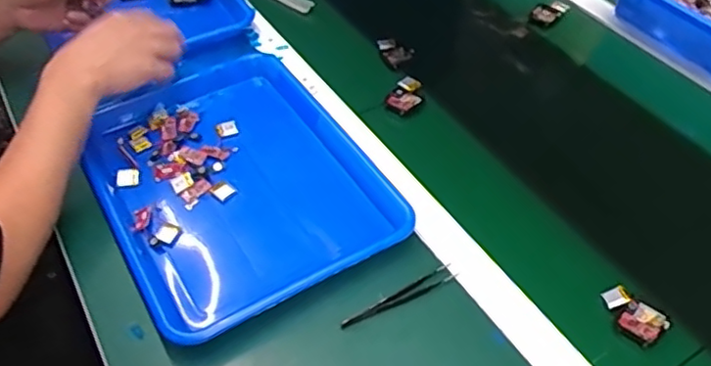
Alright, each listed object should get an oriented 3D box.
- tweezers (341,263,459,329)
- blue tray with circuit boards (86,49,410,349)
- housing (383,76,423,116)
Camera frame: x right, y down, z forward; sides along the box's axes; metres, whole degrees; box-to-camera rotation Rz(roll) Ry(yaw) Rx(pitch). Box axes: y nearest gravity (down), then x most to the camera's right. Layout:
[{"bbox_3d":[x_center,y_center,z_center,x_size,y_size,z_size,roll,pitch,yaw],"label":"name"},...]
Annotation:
[{"bbox_3d":[0.042,0.103,0.563,0.117,0.010,0.016,-24,52,-22],"label":"tweezers"},{"bbox_3d":[-0.128,-0.007,0.656,0.254,0.035,0.344,-24,52,-22],"label":"blue tray with circuit boards"},{"bbox_3d":[0.061,-0.103,0.745,0.037,0.011,0.056,28,53,22],"label":"housing"}]

